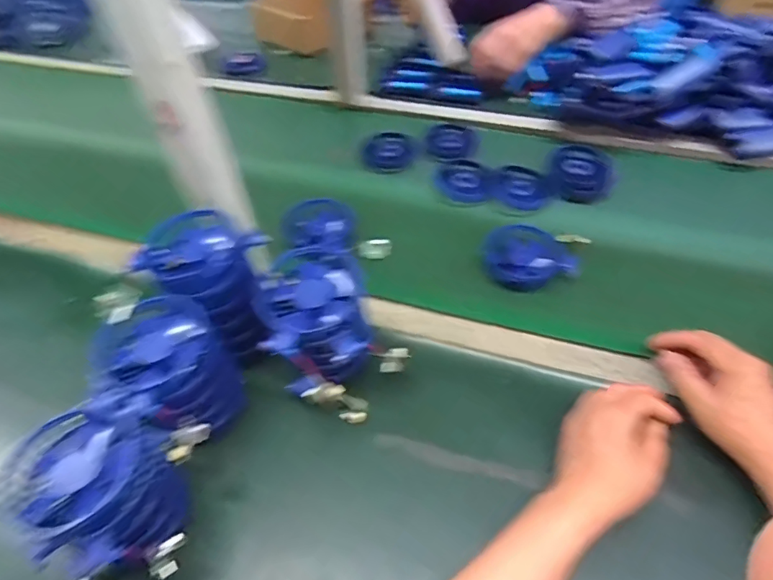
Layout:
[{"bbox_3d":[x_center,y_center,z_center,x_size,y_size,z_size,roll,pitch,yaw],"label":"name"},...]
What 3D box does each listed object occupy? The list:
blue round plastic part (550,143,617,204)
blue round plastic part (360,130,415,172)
[{"bbox_3d":[0.284,-0.172,0.721,0.087,0.019,0.125,10,49,11],"label":"blue round plastic part"},{"bbox_3d":[0.002,-0.220,0.783,0.084,0.021,0.093,3,48,4],"label":"blue round plastic part"}]

